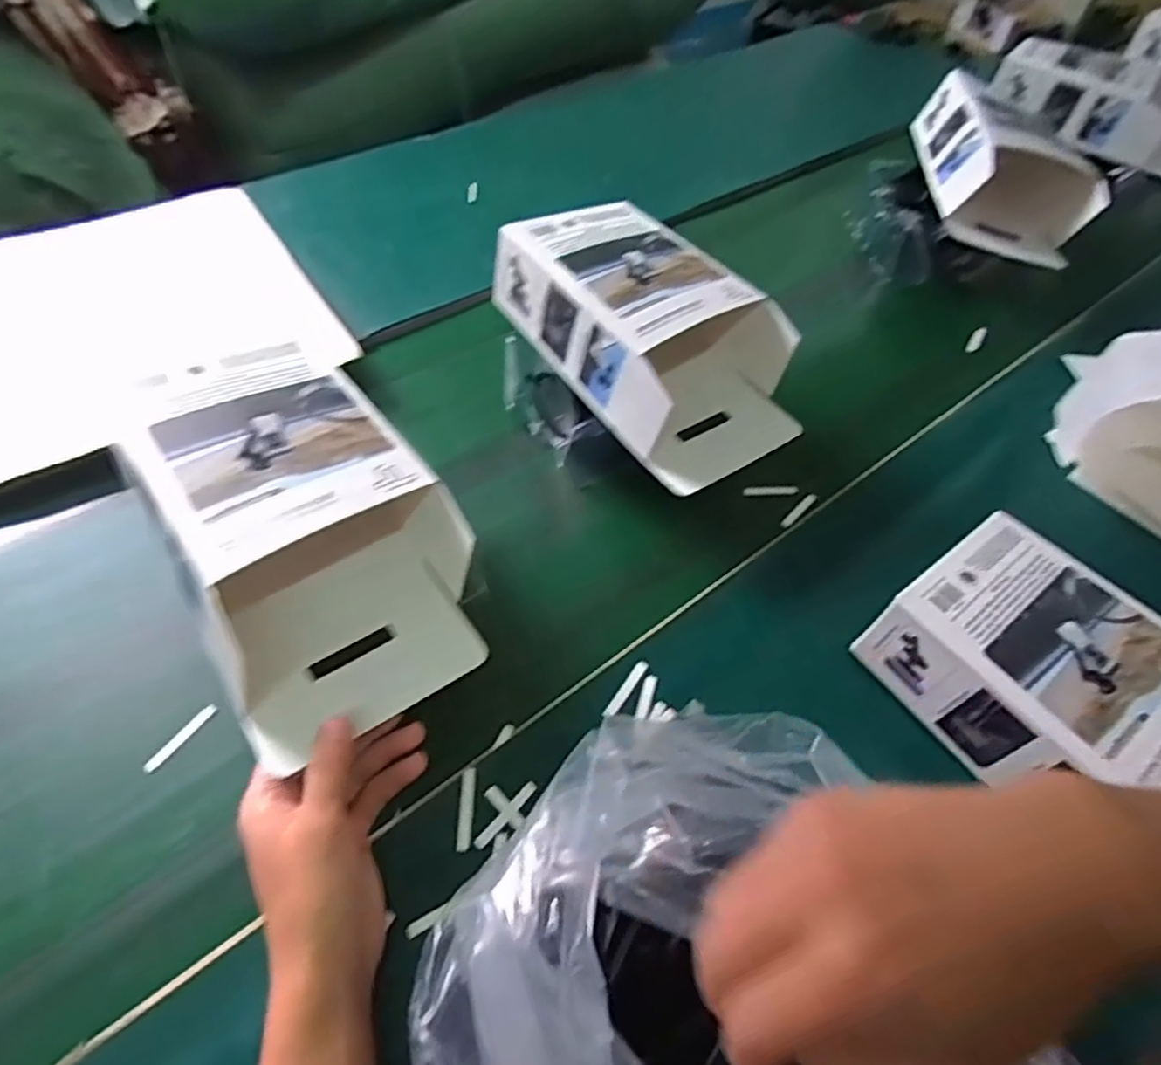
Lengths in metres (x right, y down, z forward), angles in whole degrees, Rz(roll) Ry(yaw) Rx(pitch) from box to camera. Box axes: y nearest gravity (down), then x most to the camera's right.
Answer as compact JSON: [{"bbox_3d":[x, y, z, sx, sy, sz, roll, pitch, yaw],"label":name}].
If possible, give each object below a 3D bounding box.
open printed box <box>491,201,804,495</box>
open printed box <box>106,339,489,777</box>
[{"bbox_3d":[0.060,-0.162,0.563,0.154,0.093,0.247,-31,62,-17],"label":"open printed box"},{"bbox_3d":[-0.163,-0.011,0.417,0.145,0.092,0.237,-28,61,-15],"label":"open printed box"}]

